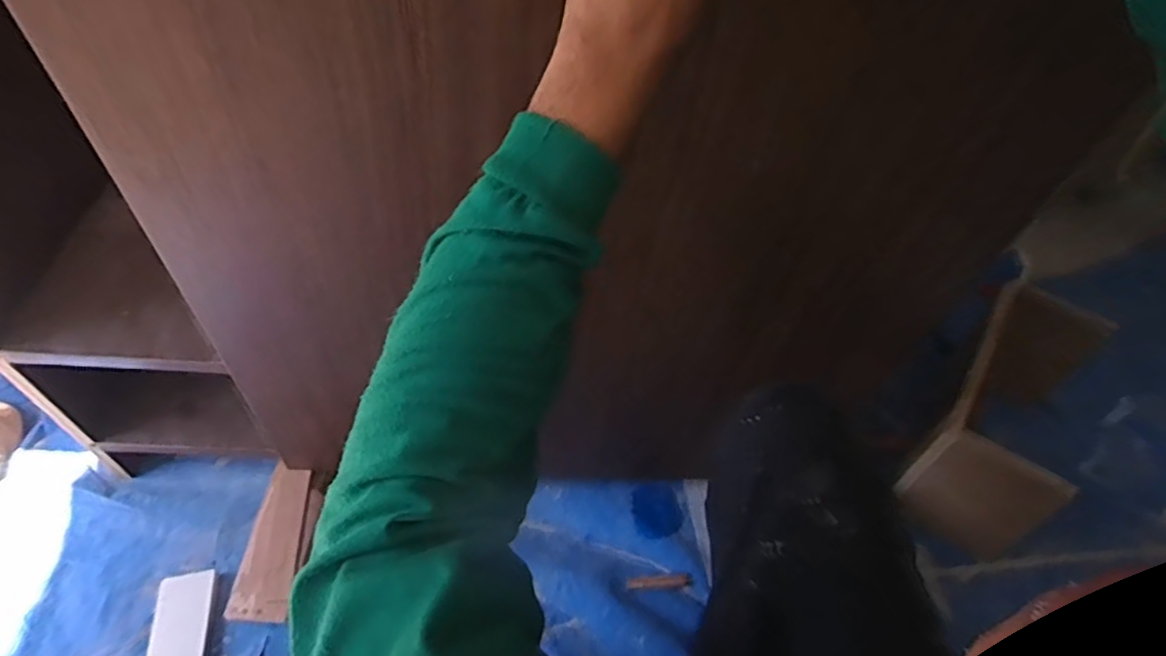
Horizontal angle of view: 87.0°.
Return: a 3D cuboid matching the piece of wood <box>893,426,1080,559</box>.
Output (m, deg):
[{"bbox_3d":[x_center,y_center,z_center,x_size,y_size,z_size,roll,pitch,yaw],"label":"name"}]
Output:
[{"bbox_3d":[0.583,0.249,0.915,0.172,0.218,0.026,32,56,19],"label":"piece of wood"}]

